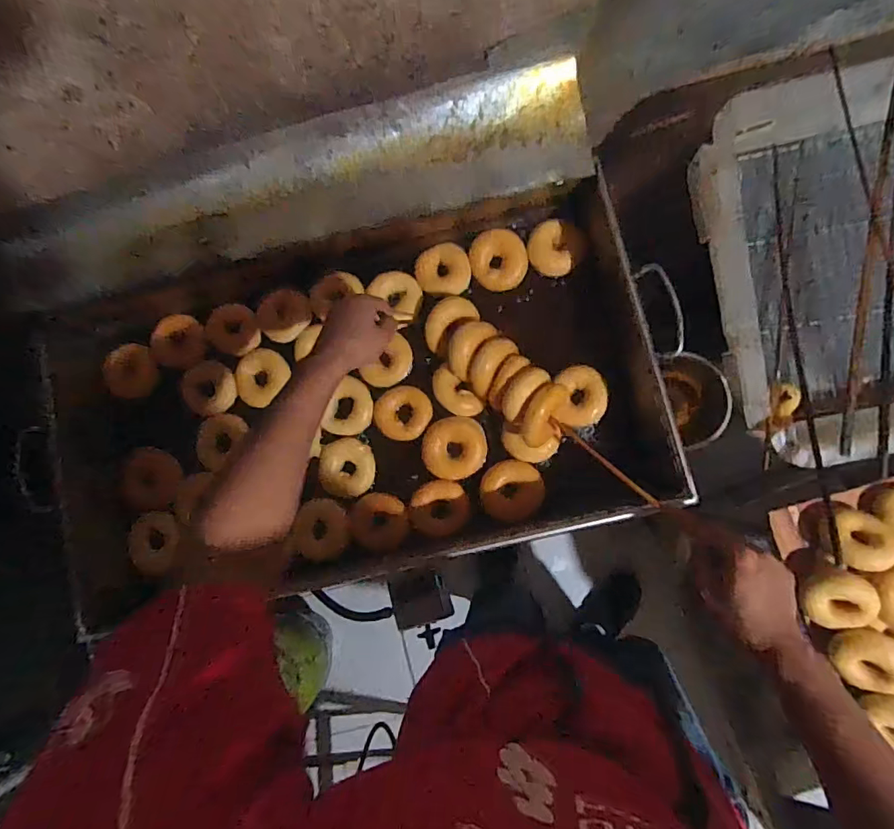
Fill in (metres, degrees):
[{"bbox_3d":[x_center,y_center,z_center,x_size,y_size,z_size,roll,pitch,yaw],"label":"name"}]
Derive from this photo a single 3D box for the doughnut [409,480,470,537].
[{"bbox_3d":[-0.010,0.141,0.752,0.085,0.027,0.081,2,84,5],"label":"doughnut"}]

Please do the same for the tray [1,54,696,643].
[{"bbox_3d":[-0.174,-0.072,0.745,0.845,0.231,0.573,-11,83,3],"label":"tray"}]

